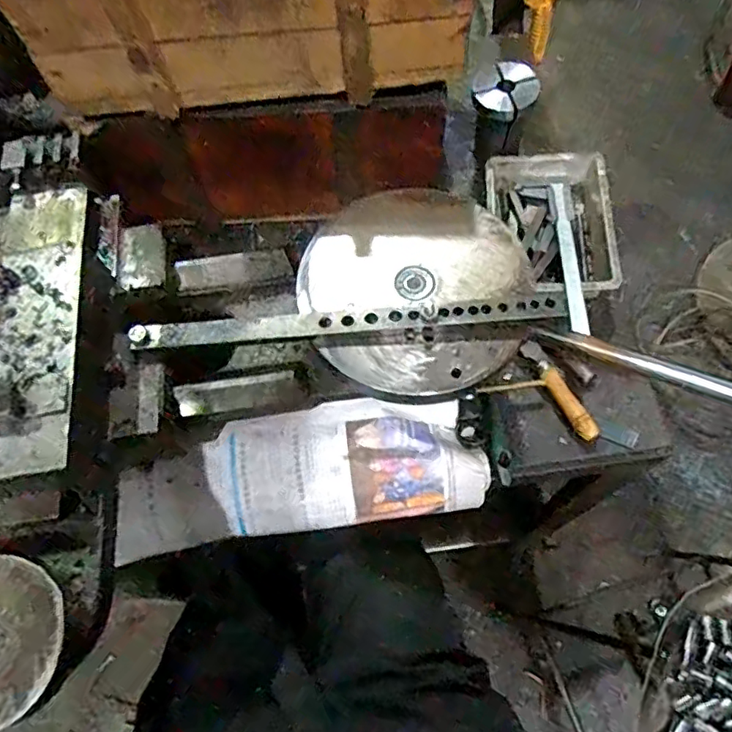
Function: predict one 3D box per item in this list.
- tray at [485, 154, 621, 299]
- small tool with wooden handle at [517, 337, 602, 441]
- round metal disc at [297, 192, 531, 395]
[{"bbox_3d":[0.196,-0.147,0.636,0.126,0.053,0.189,-1,65,3],"label":"tray"},{"bbox_3d":[0.184,0.022,0.561,0.019,0.015,0.109,-29,67,-10],"label":"small tool with wooden handle"},{"bbox_3d":[0.039,-0.068,0.480,0.178,0.017,0.186,-1,65,3],"label":"round metal disc"}]

